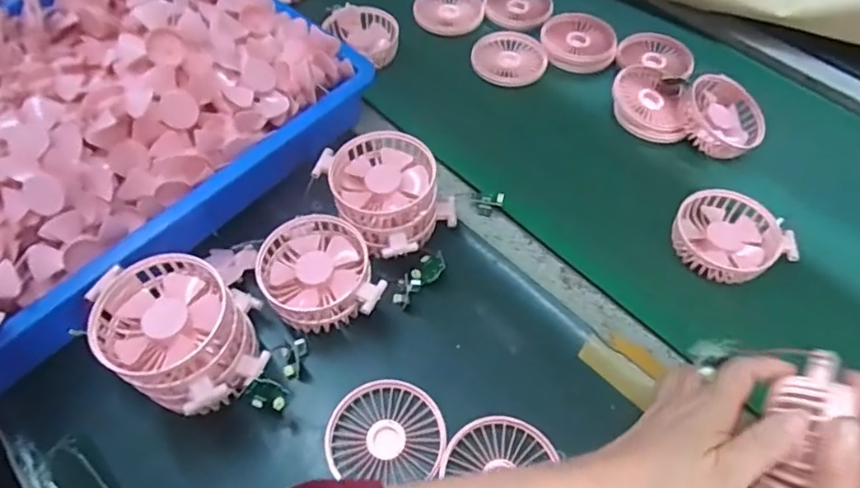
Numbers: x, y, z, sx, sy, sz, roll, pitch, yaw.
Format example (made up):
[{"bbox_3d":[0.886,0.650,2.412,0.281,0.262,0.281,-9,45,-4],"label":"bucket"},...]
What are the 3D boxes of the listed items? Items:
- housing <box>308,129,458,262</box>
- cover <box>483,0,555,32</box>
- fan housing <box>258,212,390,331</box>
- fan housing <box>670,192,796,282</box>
[{"bbox_3d":[-0.040,-0.042,0.515,0.110,0.069,0.096,37,62,22],"label":"housing"},{"bbox_3d":[0.114,-0.306,0.743,0.086,0.020,0.086,19,57,12],"label":"cover"},{"bbox_3d":[-0.095,0.032,0.490,0.087,0.059,0.105,-23,59,-16],"label":"fan housing"},{"bbox_3d":[0.272,-0.008,0.527,0.092,0.024,0.088,0,55,-1],"label":"fan housing"}]

